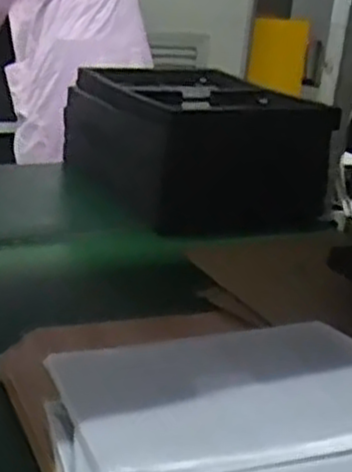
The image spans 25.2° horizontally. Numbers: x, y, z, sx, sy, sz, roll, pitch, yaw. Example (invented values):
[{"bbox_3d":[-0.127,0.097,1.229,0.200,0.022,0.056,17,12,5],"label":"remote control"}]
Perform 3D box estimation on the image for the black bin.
[{"bbox_3d":[0.025,-0.169,1.361,0.319,0.186,0.405,-5,24,-25],"label":"black bin"}]

